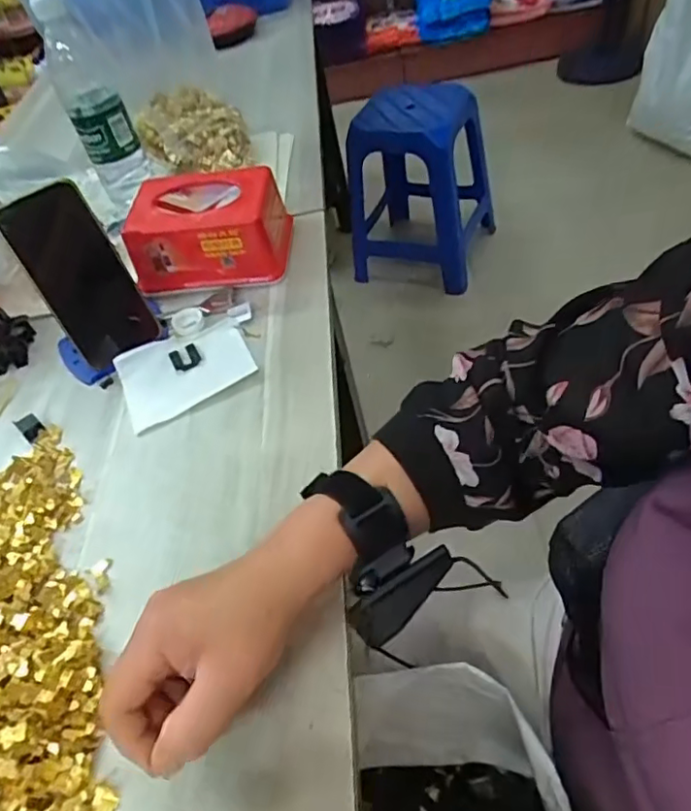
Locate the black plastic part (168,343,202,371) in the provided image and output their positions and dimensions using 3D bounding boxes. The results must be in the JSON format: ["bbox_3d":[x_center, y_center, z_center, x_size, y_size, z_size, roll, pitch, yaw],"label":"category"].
[{"bbox_3d":[-0.148,-0.045,0.548,0.025,0.004,0.030,-30,49,-12],"label":"black plastic part"}]

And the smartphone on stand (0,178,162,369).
[{"bbox_3d":[-0.239,-0.117,0.537,0.075,0.153,0.014,-34,25,-18],"label":"smartphone on stand"}]

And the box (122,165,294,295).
[{"bbox_3d":[-0.144,-0.183,0.613,0.156,0.076,0.099,-7,48,9],"label":"box"}]

